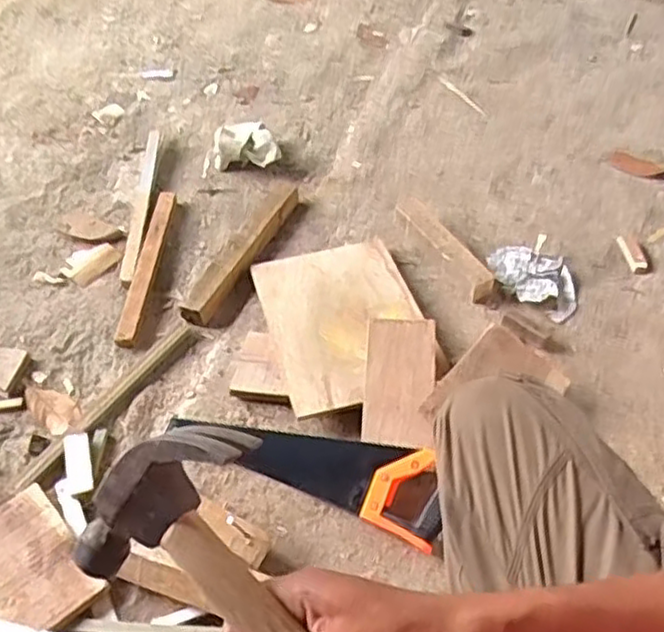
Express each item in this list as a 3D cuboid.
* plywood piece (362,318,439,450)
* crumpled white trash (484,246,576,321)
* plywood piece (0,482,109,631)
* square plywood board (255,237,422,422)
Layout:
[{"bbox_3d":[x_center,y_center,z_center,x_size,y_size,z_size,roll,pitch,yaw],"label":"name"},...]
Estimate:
[{"bbox_3d":[0.096,0.092,1.009,0.099,0.018,0.198,4,57,4],"label":"plywood piece"},{"bbox_3d":[0.352,-0.068,1.214,0.098,0.029,0.166,-33,55,-27],"label":"crumpled white trash"},{"bbox_3d":[-0.386,0.310,0.882,0.140,0.013,0.201,-31,50,-33],"label":"plywood piece"},{"bbox_3d":[0.019,-0.001,1.135,0.235,0.016,0.341,-14,45,-9],"label":"square plywood board"}]

